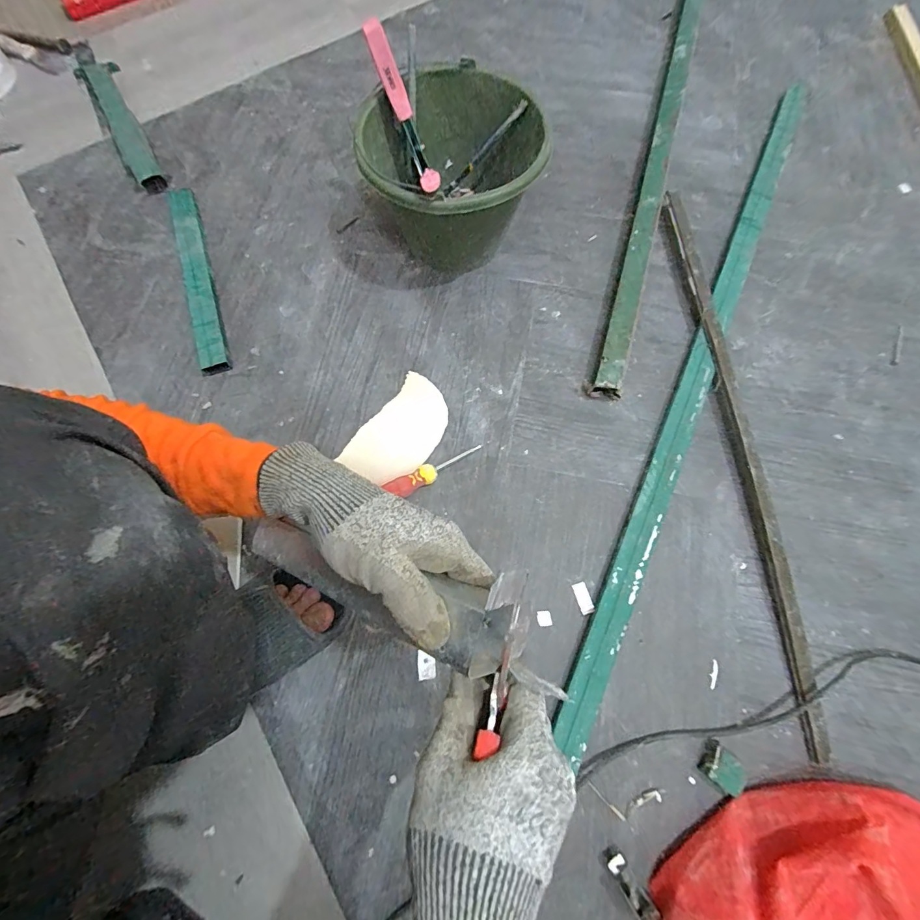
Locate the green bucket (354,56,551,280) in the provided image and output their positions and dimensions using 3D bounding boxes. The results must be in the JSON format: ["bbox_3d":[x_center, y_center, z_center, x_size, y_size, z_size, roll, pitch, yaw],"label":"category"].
[{"bbox_3d":[-0.007,-0.394,0.615,0.231,0.176,0.241,0,73,1],"label":"green bucket"}]

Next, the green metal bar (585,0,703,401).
[{"bbox_3d":[0.367,-0.626,0.752,0.043,0.040,1.171,16,74,6],"label":"green metal bar"}]

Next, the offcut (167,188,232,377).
[{"bbox_3d":[-0.418,-0.296,0.683,0.044,0.020,0.375,-18,74,-5],"label":"offcut"}]

